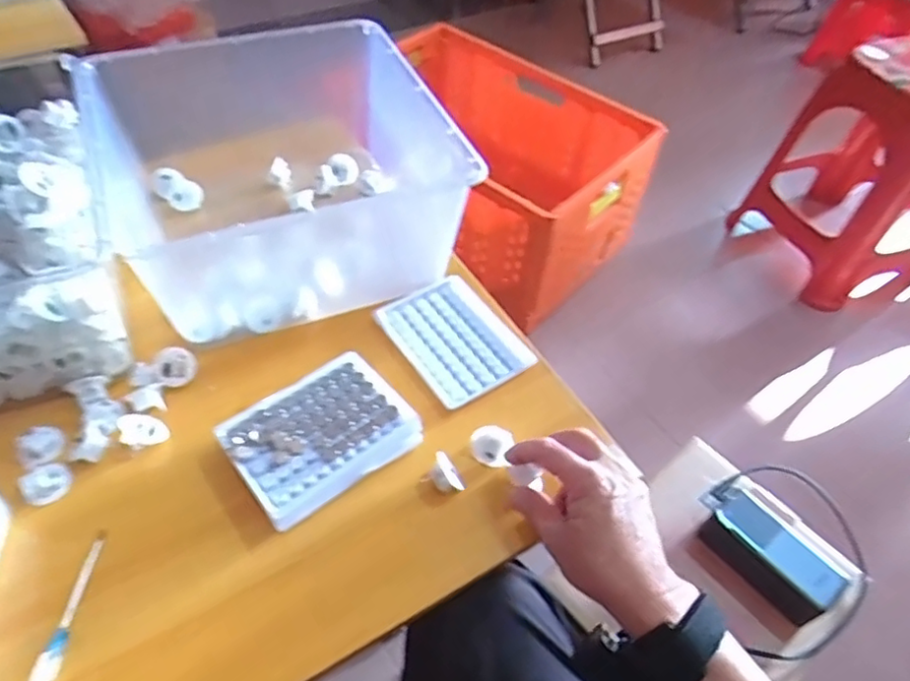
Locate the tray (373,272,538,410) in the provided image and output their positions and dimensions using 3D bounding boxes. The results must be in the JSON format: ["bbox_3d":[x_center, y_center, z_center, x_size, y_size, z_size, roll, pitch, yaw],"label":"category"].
[{"bbox_3d":[-0.001,-0.004,0.610,0.103,0.015,0.133,-26,58,-25],"label":"tray"}]

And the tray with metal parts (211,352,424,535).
[{"bbox_3d":[-0.109,0.076,0.519,0.132,0.039,0.100,-31,60,-27],"label":"tray with metal parts"}]

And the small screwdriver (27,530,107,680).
[{"bbox_3d":[-0.263,0.189,0.437,0.014,0.014,0.125,5,50,-2],"label":"small screwdriver"}]

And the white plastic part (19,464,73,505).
[{"bbox_3d":[-0.310,0.110,0.491,0.027,0.018,0.031,37,56,23],"label":"white plastic part"}]

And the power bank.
[{"bbox_3d":[0.328,0.222,0.671,0.059,0.047,0.131,-34,61,-29],"label":"power bank"}]

